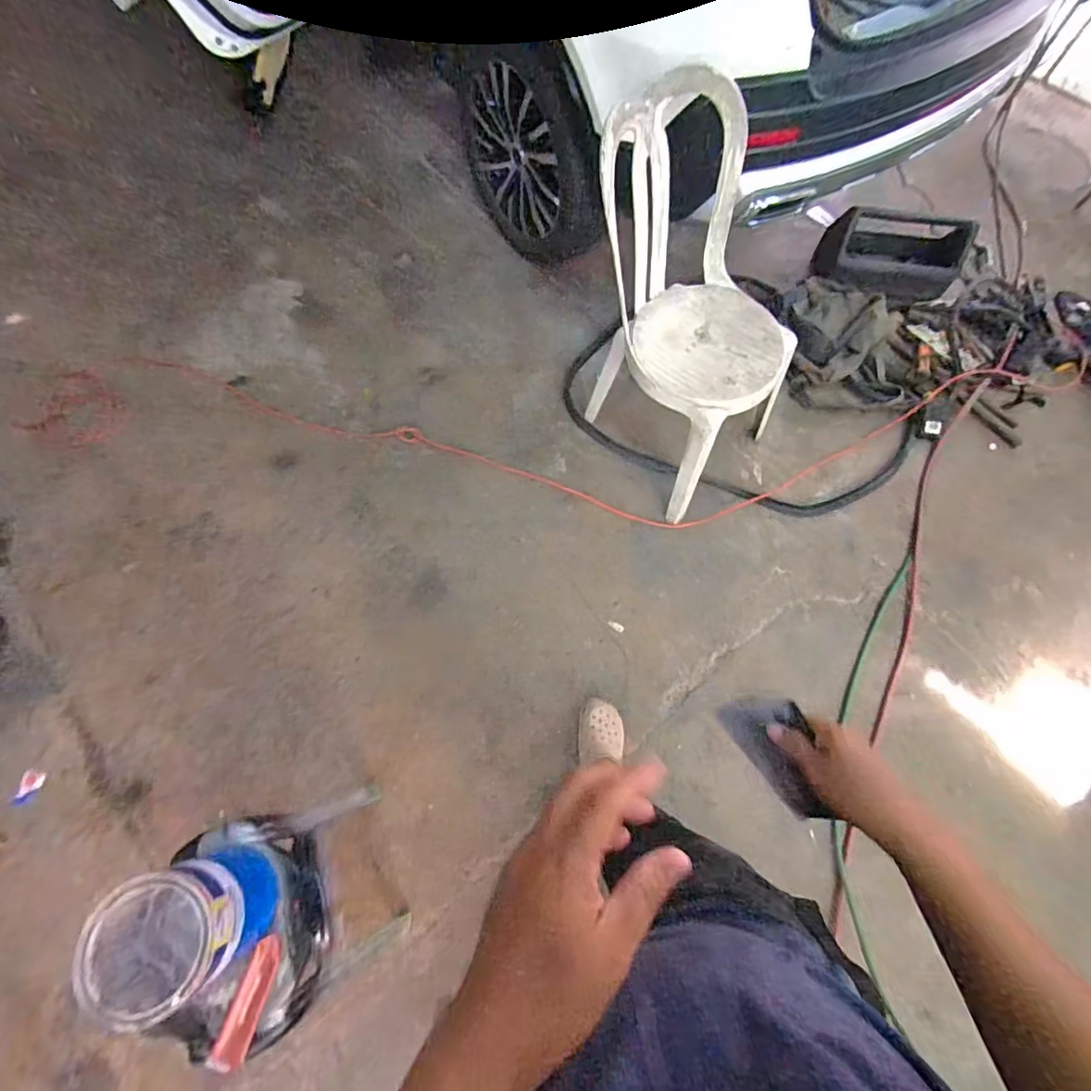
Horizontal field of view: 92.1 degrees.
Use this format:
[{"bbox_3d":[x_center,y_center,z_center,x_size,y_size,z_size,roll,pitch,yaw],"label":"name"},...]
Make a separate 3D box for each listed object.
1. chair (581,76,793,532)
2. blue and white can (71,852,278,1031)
[{"bbox_3d":[0.373,-0.570,1.348,0.521,0.792,0.474,40,73,14],"label":"chair"},{"bbox_3d":[-0.515,0.552,0.760,0.179,0.193,0.166,-32,72,-13],"label":"blue and white can"}]

